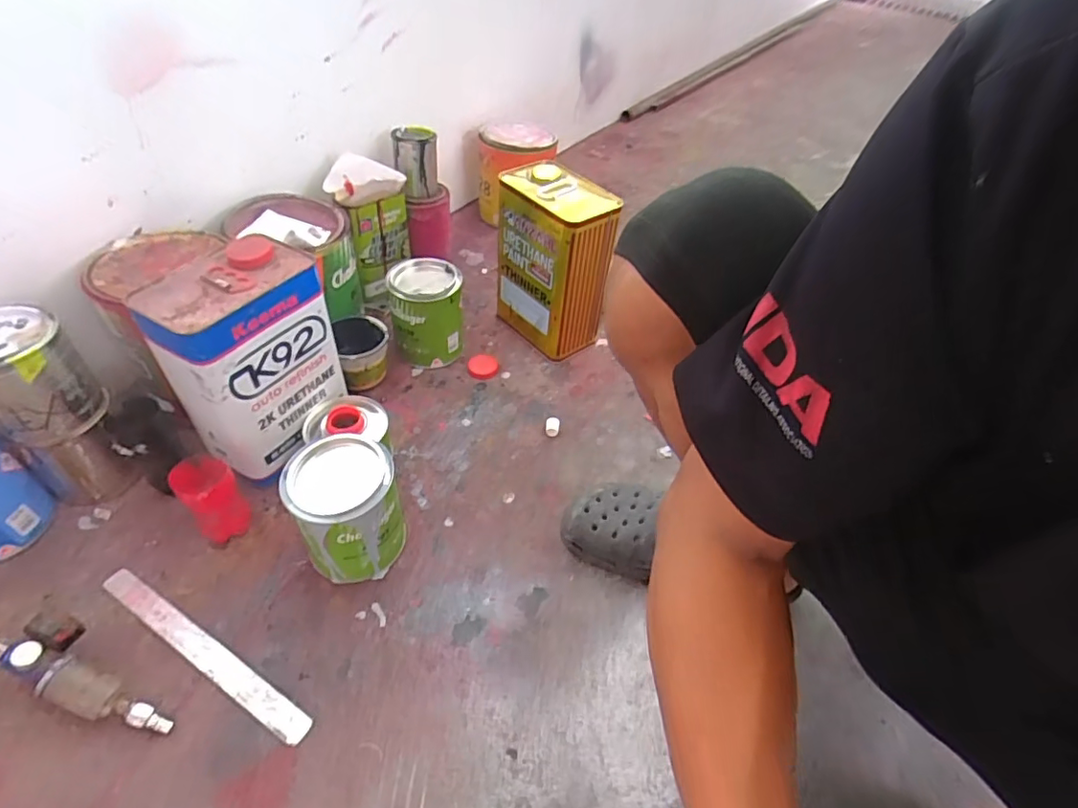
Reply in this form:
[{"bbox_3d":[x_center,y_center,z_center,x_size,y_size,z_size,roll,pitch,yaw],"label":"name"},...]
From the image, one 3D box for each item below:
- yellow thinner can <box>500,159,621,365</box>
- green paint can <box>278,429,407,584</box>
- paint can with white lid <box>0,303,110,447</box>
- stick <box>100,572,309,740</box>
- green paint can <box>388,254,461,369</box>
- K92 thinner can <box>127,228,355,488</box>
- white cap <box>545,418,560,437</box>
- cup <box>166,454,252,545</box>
[{"bbox_3d":[0.017,-0.212,0.859,0.103,0.251,0.171,-34,57,-32],"label":"yellow thinner can"},{"bbox_3d":[-0.205,0.117,0.599,0.105,0.139,0.096,-14,49,-18],"label":"green paint can"},{"bbox_3d":[-0.529,-0.028,0.574,0.103,0.112,0.101,34,53,24],"label":"paint can with white lid"},{"bbox_3d":[-0.340,0.246,0.556,0.285,0.004,0.028,25,49,19],"label":"stick"},{"bbox_3d":[-0.172,-0.133,0.831,0.109,0.133,0.093,-9,47,-13],"label":"green paint can"},{"bbox_3d":[-0.328,-0.059,0.639,0.111,0.212,0.172,25,50,17],"label":"K92 thinner can"},{"bbox_3d":[0.019,0.031,0.788,0.020,0.016,0.024,7,46,2],"label":"white cap"},{"bbox_3d":[-0.365,0.106,0.622,0.053,0.101,0.055,2,46,-2],"label":"cup"}]

